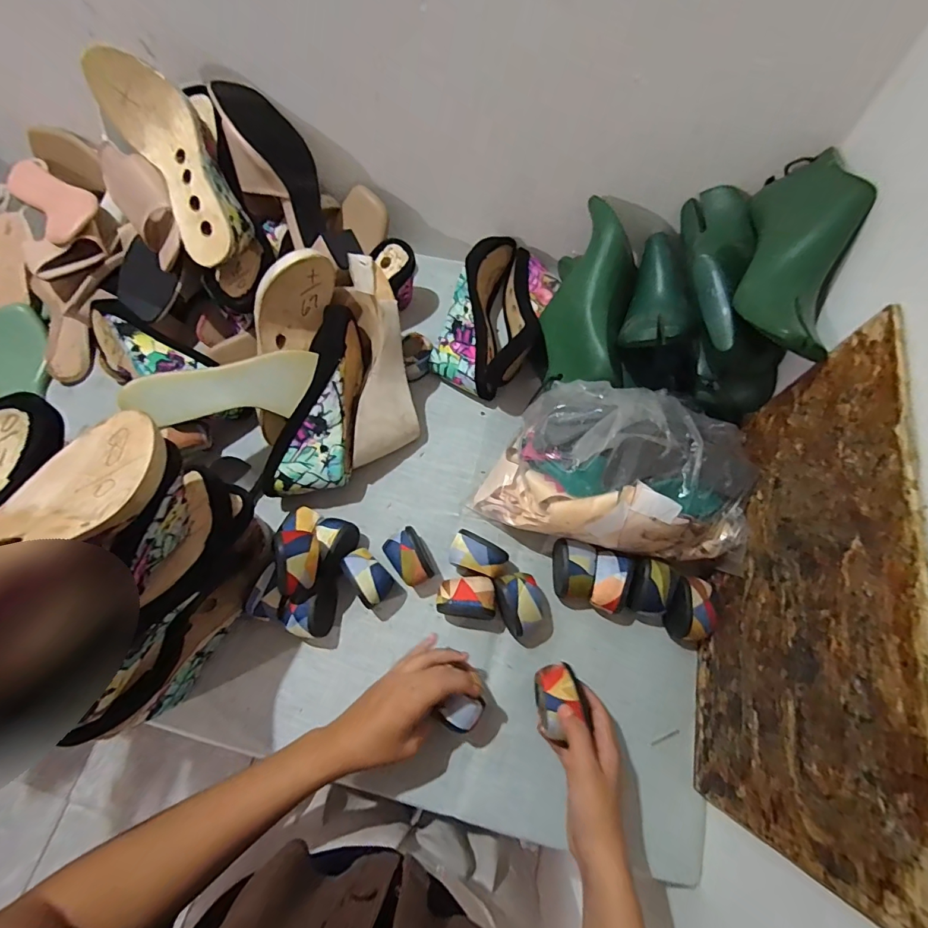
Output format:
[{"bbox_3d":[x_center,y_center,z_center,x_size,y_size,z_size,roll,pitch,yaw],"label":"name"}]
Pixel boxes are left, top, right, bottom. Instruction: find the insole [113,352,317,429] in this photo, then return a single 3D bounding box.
[{"bbox_3d":[-0.255,-0.082,0.492,0.196,0.071,0.019,-19,25,-36],"label":"insole"}]

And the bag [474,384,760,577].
[{"bbox_3d":[0.157,0.007,0.479,0.266,0.146,0.161,14,69,7],"label":"bag"}]

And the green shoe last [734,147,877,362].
[{"bbox_3d":[0.306,-0.198,0.402,0.080,0.065,0.235,15,69,8],"label":"green shoe last"}]

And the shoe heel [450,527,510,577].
[{"bbox_3d":[0.015,0.104,0.497,0.067,0.050,0.045,24,71,11],"label":"shoe heel"}]

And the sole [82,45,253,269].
[{"bbox_3d":[-0.310,-0.329,0.486,0.085,0.061,0.222,-31,97,-10],"label":"sole"}]

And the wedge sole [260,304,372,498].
[{"bbox_3d":[-0.163,-0.069,0.534,0.087,0.083,0.235,15,82,8],"label":"wedge sole"}]

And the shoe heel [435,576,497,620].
[{"bbox_3d":[0.004,0.147,0.484,0.059,0.047,0.042,2,68,3],"label":"shoe heel"}]

